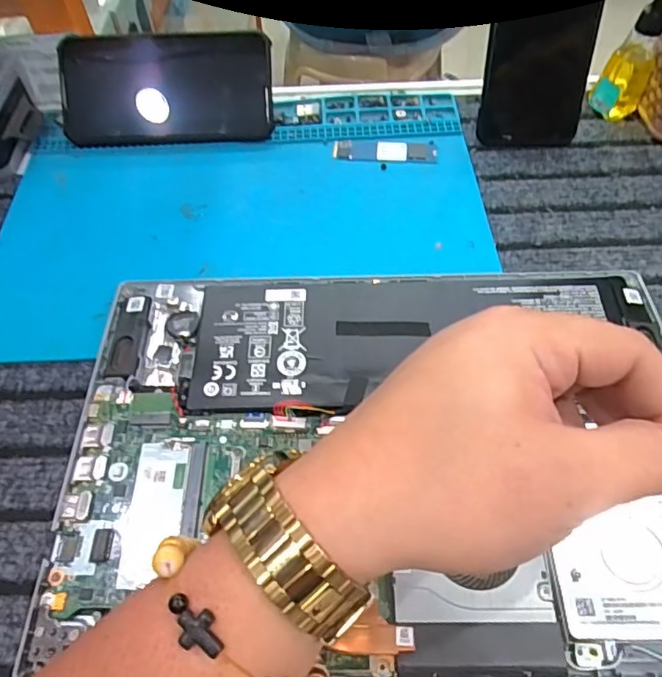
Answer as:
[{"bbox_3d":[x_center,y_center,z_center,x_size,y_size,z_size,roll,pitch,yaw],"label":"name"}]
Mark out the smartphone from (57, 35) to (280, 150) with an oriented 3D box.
[{"bbox_3d":[-0.127,-0.194,0.439,0.159,0.079,0.013,-3,12,-3],"label":"smartphone"}]

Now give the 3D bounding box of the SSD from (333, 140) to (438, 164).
[{"bbox_3d":[0.042,-0.146,0.436,0.079,0.004,0.023,5,56,5],"label":"SSD"}]

